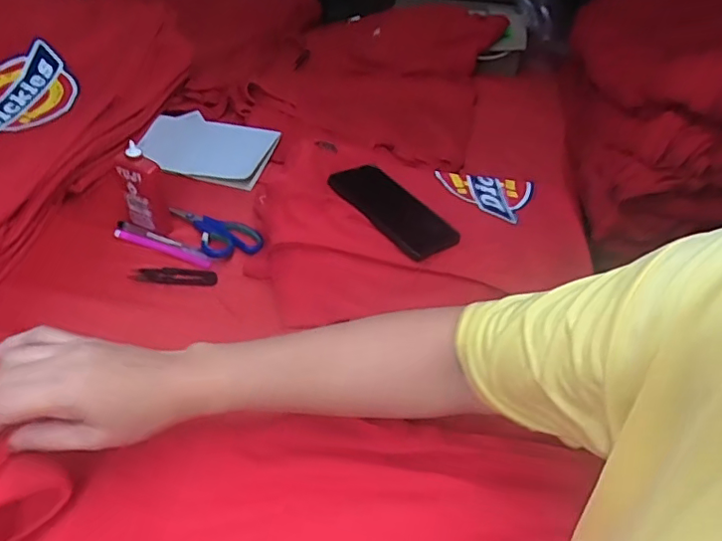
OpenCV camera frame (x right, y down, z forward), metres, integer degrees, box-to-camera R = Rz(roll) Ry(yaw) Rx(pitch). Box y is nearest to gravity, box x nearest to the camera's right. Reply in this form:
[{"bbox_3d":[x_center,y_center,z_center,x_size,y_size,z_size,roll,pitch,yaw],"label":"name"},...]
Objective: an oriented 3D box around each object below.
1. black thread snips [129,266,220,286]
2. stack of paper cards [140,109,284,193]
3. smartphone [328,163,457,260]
[{"bbox_3d":[-0.214,0.007,0.643,0.097,0.007,0.024,5,42,6],"label":"black thread snips"},{"bbox_3d":[-0.228,-0.182,0.824,0.214,0.024,0.130,18,45,19],"label":"stack of paper cards"},{"bbox_3d":[0.034,-0.074,0.671,0.084,0.010,0.168,-23,55,-34],"label":"smartphone"}]

